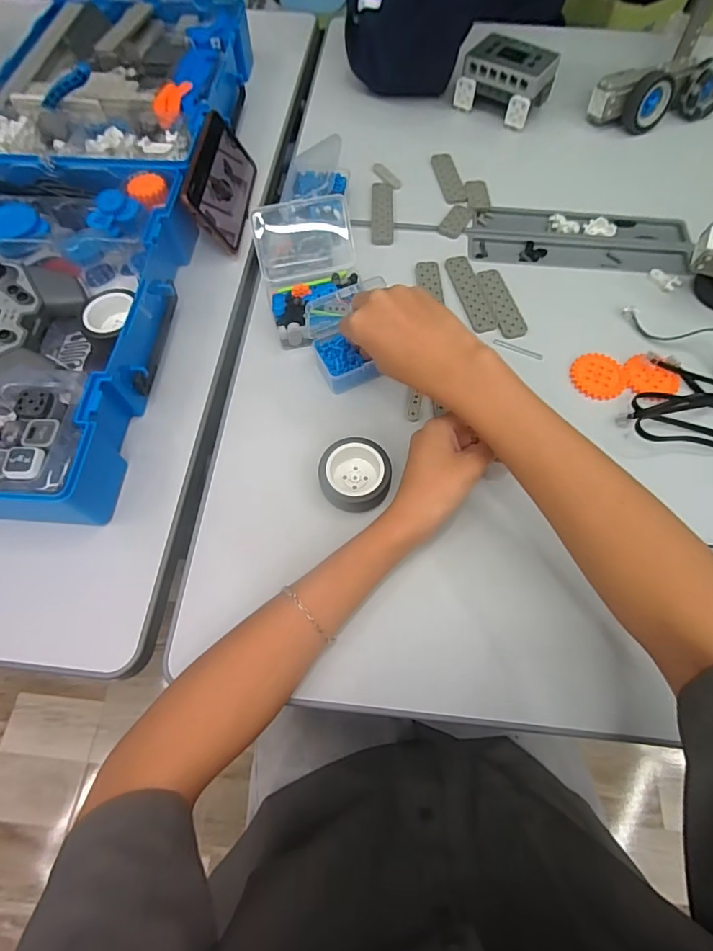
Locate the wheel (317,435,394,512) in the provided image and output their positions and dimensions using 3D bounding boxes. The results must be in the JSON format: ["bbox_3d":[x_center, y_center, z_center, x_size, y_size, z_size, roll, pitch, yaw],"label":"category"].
[{"bbox_3d":[-0.001,0.000,0.394,0.058,0.025,0.058,0,65,0],"label":"wheel"}]

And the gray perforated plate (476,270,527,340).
[{"bbox_3d":[0.151,-0.179,0.484,0.028,0.004,0.090,-11,66,-5],"label":"gray perforated plate"}]

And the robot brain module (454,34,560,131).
[{"bbox_3d":[0.197,-0.510,0.610,0.108,0.062,0.078,34,70,14],"label":"robot brain module"}]

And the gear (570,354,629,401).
[{"bbox_3d":[0.232,-0.095,0.447,0.051,0.004,0.051,13,66,6],"label":"gear"}]

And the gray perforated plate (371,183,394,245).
[{"bbox_3d":[0.031,-0.305,0.540,0.026,0.004,0.104,2,65,1],"label":"gray perforated plate"}]

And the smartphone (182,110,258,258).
[{"bbox_3d":[-0.145,-0.322,0.515,0.008,0.076,0.159,-12,59,28],"label":"smartphone"}]

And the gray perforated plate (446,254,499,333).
[{"bbox_3d":[0.119,-0.192,0.490,0.028,0.004,0.102,-12,66,-5],"label":"gray perforated plate"}]

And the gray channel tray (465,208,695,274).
[{"bbox_3d":[0.253,-0.267,0.529,0.245,0.013,0.090,5,66,1],"label":"gray channel tray"}]

